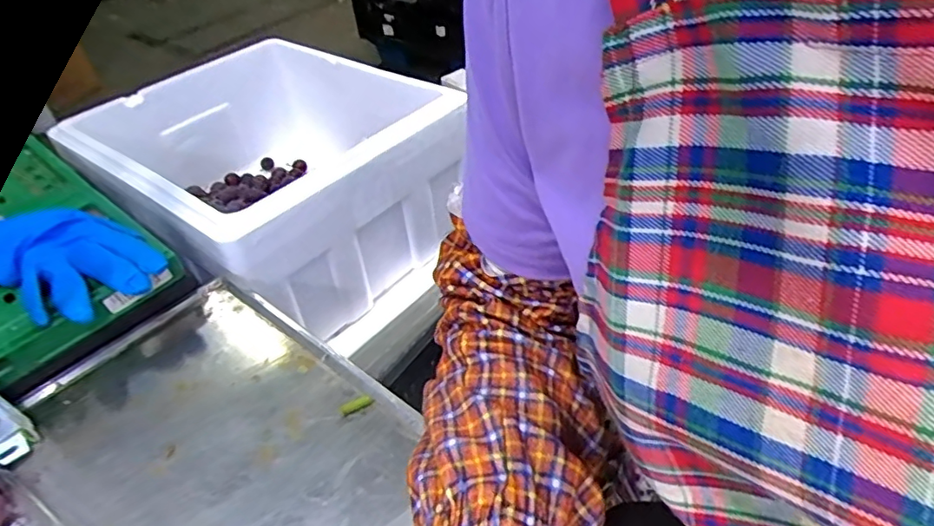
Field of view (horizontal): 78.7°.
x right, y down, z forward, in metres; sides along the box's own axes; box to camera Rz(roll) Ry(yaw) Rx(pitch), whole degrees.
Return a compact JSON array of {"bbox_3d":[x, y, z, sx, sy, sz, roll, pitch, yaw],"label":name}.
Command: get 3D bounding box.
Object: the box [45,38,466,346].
[{"bbox_3d":[-0.265,-0.108,0.771,0.406,0.223,0.318,24,54,32],"label":"box"}]

